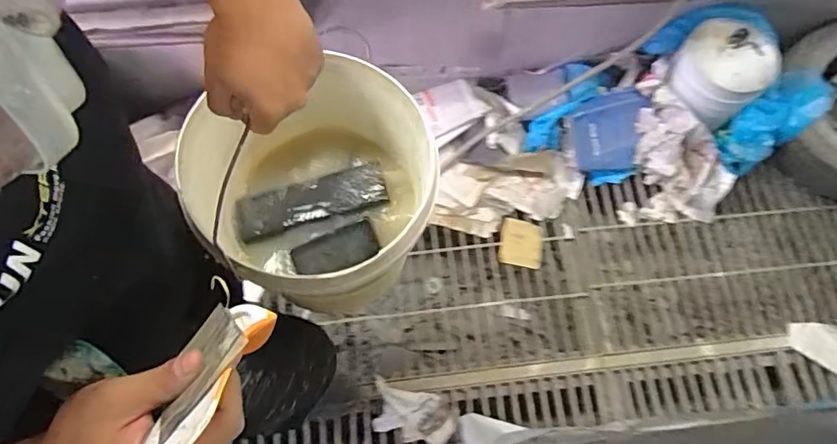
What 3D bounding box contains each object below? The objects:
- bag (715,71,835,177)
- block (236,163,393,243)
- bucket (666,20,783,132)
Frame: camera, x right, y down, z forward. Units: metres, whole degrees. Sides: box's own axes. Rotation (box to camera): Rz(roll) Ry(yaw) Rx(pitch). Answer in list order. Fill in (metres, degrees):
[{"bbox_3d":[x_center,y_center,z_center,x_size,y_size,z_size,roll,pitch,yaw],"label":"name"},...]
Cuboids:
[{"bbox_3d":[1.036,-0.294,1.535,0.343,0.072,0.152,-42,73,8],"label":"bag"},{"bbox_3d":[-0.162,-0.029,0.783,0.225,0.020,0.072,-15,72,-7],"label":"block"},{"bbox_3d":[0.865,-0.425,1.510,0.242,0.179,0.263,1,71,-2],"label":"bucket"}]

